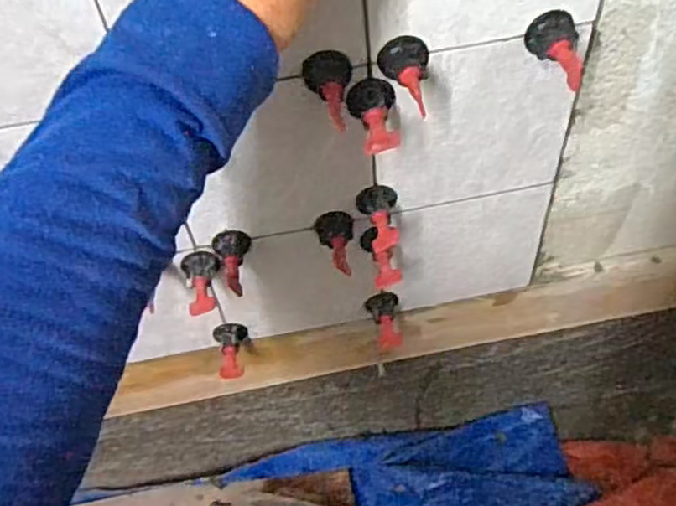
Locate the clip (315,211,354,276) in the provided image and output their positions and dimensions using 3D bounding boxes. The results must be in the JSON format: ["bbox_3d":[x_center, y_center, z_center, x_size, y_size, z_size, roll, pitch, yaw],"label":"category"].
[{"bbox_3d":[-0.001,-0.009,0.532,0.031,0.025,0.047,-9,52,-1],"label":"clip"}]

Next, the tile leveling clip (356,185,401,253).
[{"bbox_3d":[0.034,-0.026,0.516,0.031,0.031,0.044,-9,52,-2],"label":"tile leveling clip"}]

